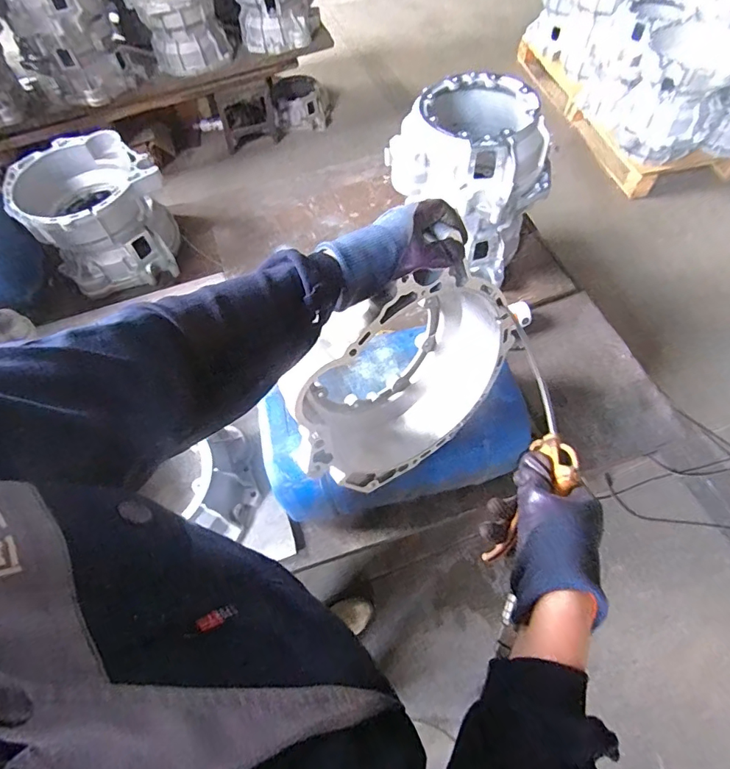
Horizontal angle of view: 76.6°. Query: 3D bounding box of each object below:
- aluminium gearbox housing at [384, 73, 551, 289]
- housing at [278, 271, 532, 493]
[{"bbox_3d":[0.235,-0.465,1.101,0.273,0.367,0.331,-37,65,-16],"label":"aluminium gearbox housing"},{"bbox_3d":[0.051,0.000,0.640,0.329,0.334,0.135,-38,67,-14],"label":"housing"}]

